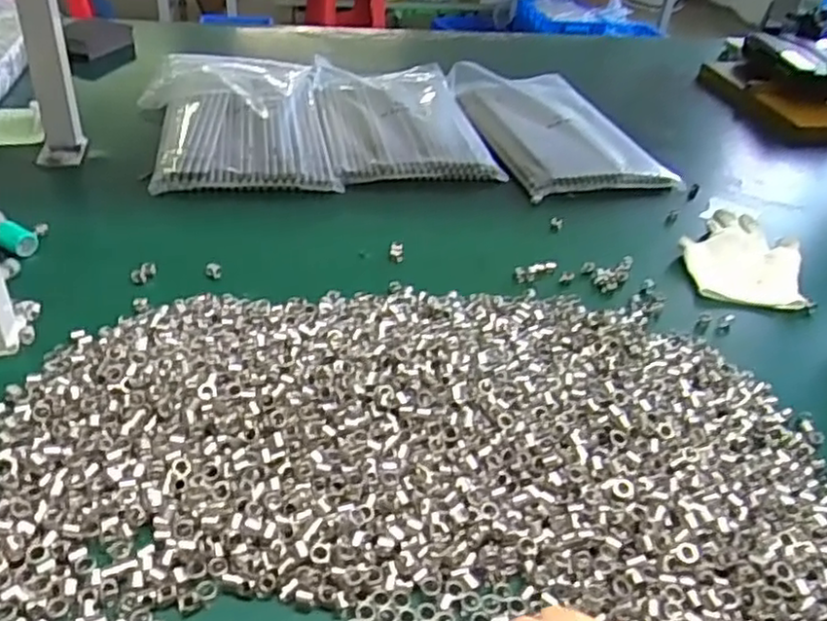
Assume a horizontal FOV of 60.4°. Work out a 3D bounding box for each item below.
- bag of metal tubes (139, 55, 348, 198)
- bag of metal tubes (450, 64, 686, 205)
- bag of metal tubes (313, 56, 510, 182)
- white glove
[{"bbox_3d":[-0.206,-0.232,0.830,0.195,0.030,0.345,-3,37,-12],"label":"bag of metal tubes"},{"bbox_3d":[0.171,-0.233,0.882,0.189,0.024,0.327,-3,37,-12],"label":"bag of metal tubes"},{"bbox_3d":[-0.022,-0.245,0.870,0.182,0.029,0.317,-3,37,-12],"label":"bag of metal tubes"},{"bbox_3d":[0.306,-0.056,0.668,0.101,0.016,0.146,15,37,12],"label":"white glove"}]

